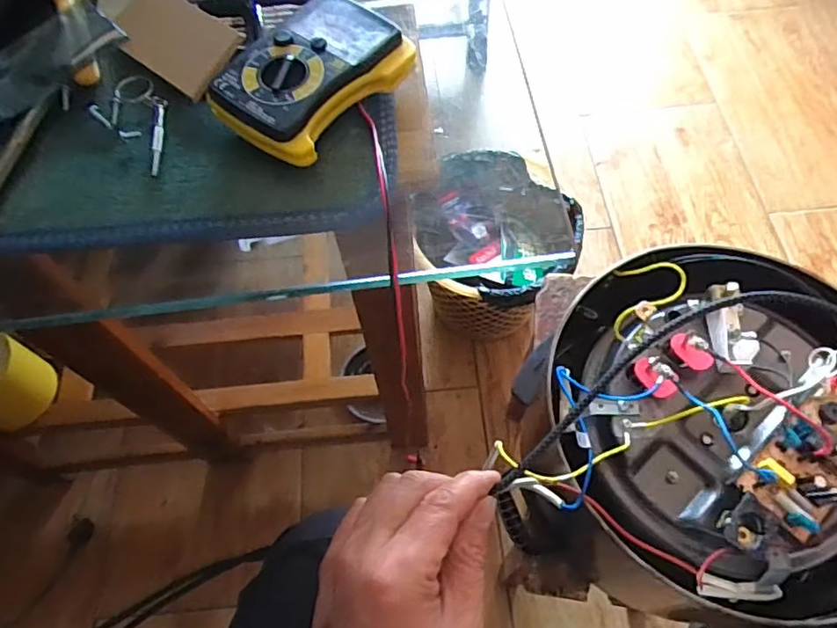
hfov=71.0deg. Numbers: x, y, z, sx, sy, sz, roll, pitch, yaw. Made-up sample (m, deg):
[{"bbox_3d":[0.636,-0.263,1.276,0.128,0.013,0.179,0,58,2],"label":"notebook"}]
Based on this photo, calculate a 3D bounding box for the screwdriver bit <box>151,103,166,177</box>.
[{"bbox_3d":[-0.161,-0.109,0.364,0.007,0.005,0.057,-7,62,-5],"label":"screwdriver bit"}]

